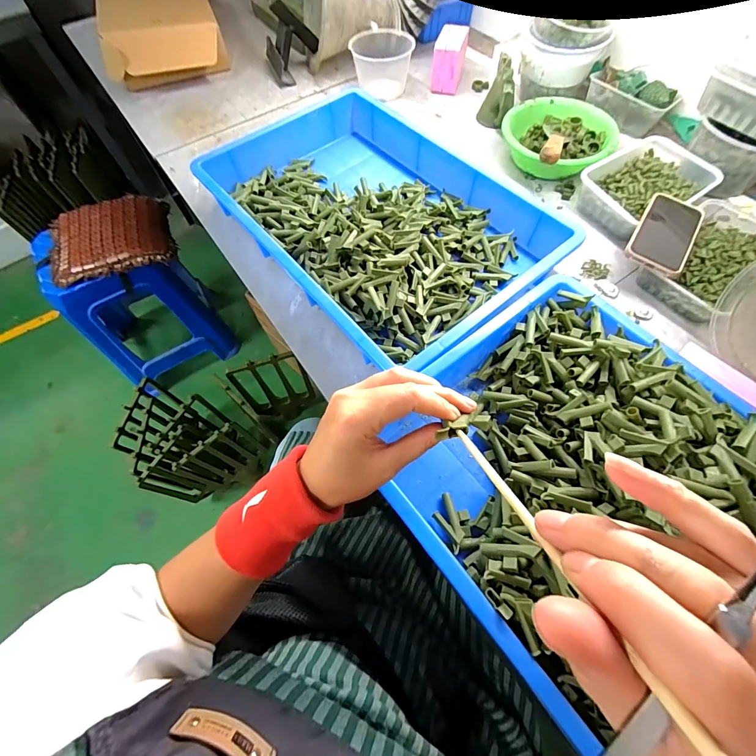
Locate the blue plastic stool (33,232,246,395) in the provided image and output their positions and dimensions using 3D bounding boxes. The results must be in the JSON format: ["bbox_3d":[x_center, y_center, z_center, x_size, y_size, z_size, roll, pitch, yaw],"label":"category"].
[{"bbox_3d":[-0.788,-0.262,1.200,0.338,0.476,0.379,-35,67,-15],"label":"blue plastic stool"}]

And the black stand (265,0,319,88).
[{"bbox_3d":[-0.204,-0.794,0.847,0.117,0.116,0.101,-20,64,-8],"label":"black stand"}]

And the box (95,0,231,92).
[{"bbox_3d":[-0.548,-0.886,0.894,0.266,0.128,0.379,-19,64,-7],"label":"box"}]

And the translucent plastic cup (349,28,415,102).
[{"bbox_3d":[0.009,-0.755,0.847,0.140,0.095,0.153,-1,63,2],"label":"translucent plastic cup"}]

